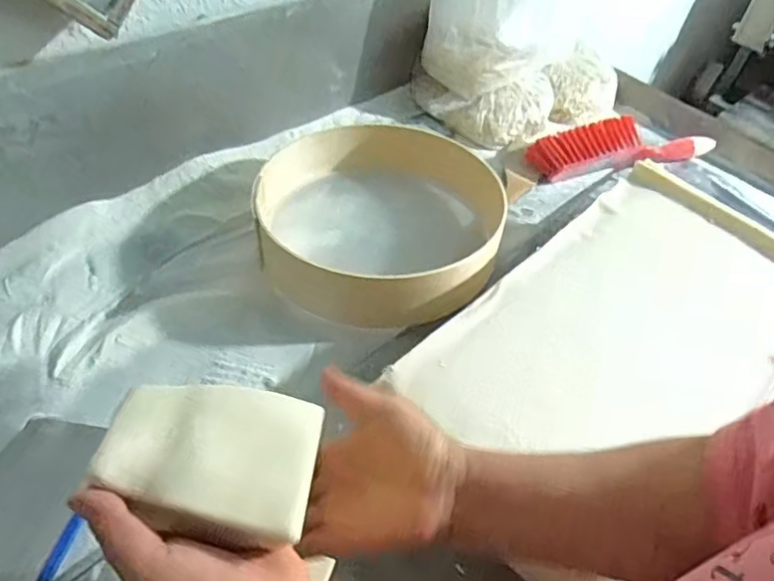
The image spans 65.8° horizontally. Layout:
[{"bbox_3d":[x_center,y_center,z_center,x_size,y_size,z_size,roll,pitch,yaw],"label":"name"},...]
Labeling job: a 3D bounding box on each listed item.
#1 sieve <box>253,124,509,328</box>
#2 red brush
[{"bbox_3d":[-0.013,-0.089,0.723,0.268,0.074,0.286,3,48,-4],"label":"sieve"},{"bbox_3d":[0.354,-0.222,0.909,0.300,0.044,0.085,-11,50,-16],"label":"red brush"}]

